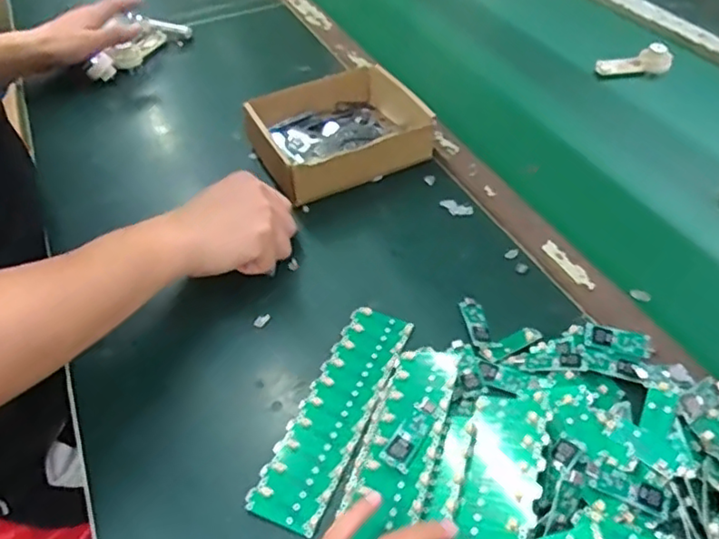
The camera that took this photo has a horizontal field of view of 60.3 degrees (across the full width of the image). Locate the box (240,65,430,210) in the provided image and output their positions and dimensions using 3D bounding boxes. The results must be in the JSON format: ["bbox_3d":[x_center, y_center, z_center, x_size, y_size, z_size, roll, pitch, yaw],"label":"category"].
[{"bbox_3d":[-0.024,-0.152,0.677,0.181,0.054,0.151,-24,49,-19],"label":"box"}]

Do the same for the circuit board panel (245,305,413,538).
[{"bbox_3d":[-0.016,0.101,0.460,0.052,0.005,0.187,17,48,18],"label":"circuit board panel"}]

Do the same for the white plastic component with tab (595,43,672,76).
[{"bbox_3d":[0.351,-0.267,0.789,0.090,0.031,0.022,-2,45,1],"label":"white plastic component with tab"}]

